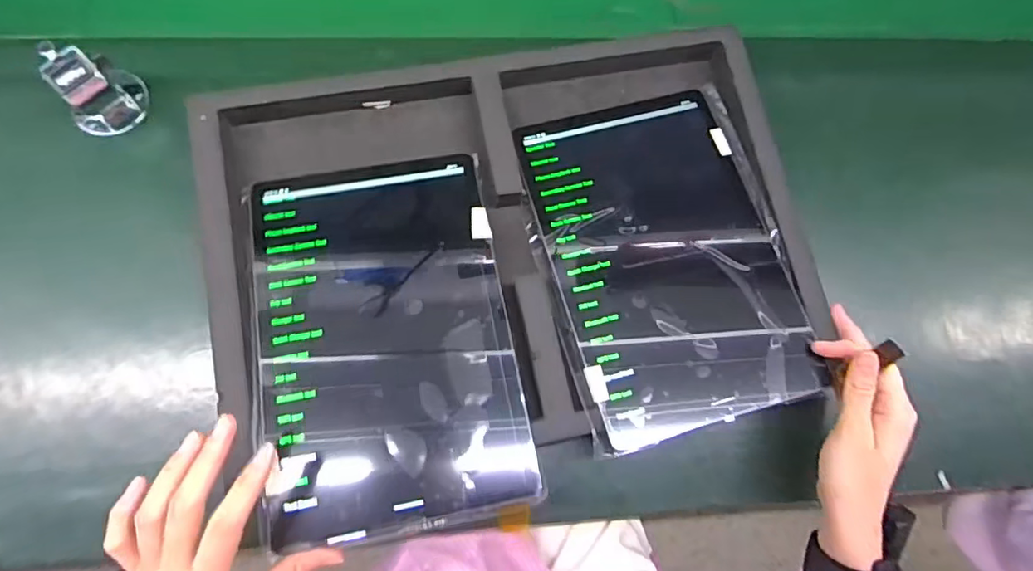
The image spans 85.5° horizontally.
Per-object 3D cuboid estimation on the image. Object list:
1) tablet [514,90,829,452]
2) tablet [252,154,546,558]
[{"bbox_3d":[0.112,-0.028,0.421,0.172,0.007,0.256,-13,72,-8],"label":"tablet"},{"bbox_3d":[-0.088,0.032,0.385,0.167,0.011,0.256,-8,72,-8],"label":"tablet"}]

